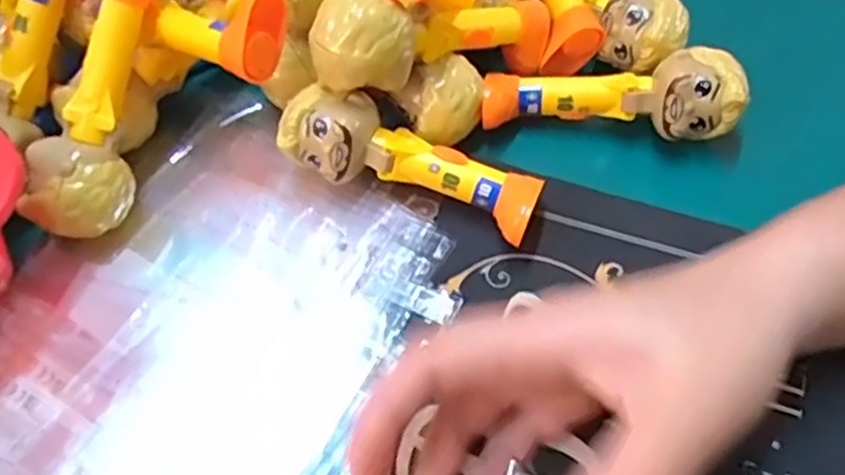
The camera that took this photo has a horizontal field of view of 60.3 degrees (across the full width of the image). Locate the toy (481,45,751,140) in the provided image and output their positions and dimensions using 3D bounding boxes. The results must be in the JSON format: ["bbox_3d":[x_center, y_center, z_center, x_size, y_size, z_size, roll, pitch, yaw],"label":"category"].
[{"bbox_3d":[0.089,-0.068,0.347,0.117,0.033,0.035,2,58,3],"label":"toy"}]

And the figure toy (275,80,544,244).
[{"bbox_3d":[-0.006,-0.031,0.331,0.121,0.039,0.040,24,60,13],"label":"figure toy"}]

